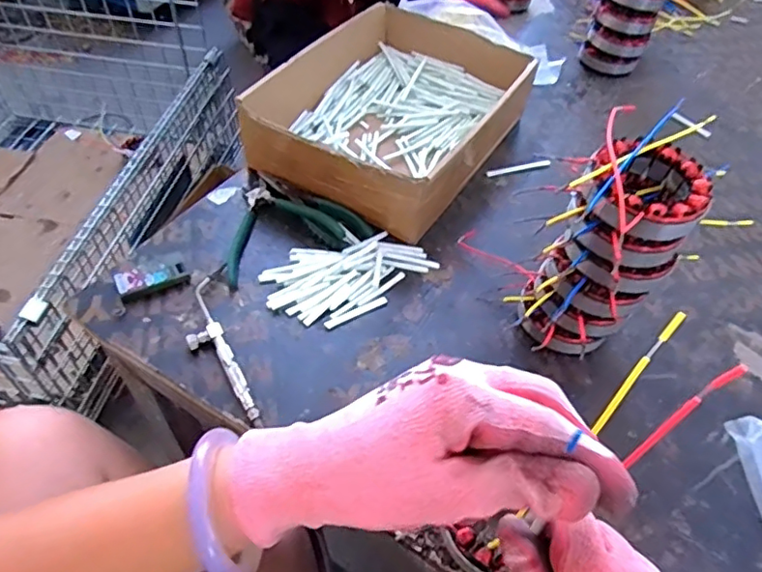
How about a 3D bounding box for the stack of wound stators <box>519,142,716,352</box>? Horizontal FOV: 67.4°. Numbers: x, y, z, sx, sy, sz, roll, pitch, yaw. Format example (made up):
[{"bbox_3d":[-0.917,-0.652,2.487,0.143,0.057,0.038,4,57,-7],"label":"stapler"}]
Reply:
[{"bbox_3d":[0.182,-0.016,0.483,0.093,0.199,0.105,37,57,25],"label":"stack of wound stators"}]

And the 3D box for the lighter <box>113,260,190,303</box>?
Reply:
[{"bbox_3d":[-0.224,-0.007,0.561,0.065,0.014,0.028,-21,54,-20],"label":"lighter"}]

